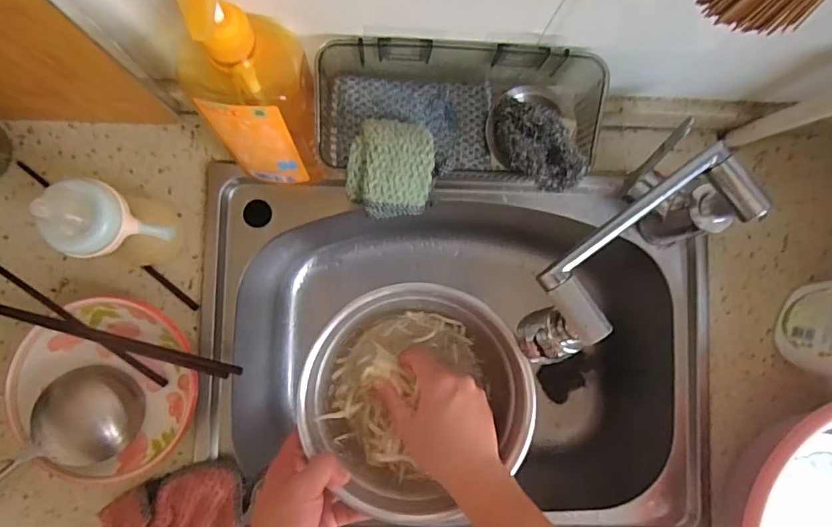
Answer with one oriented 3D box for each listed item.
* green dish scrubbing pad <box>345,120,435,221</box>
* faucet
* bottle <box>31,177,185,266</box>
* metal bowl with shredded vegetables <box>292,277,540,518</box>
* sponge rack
[{"bbox_3d":[-0.021,-0.082,0.436,0.071,0.032,0.080,9,86,-3],"label":"green dish scrubbing pad"},{"bbox_3d":[0.184,-0.001,0.491,0.228,0.157,0.079,-36,89,-5],"label":"faucet"},{"bbox_3d":[-0.267,-0.034,0.468,0.084,0.175,0.069,10,86,-2],"label":"bottle"},{"bbox_3d":[0.004,0.128,0.491,0.203,0.061,0.216,0,87,-2],"label":"metal bowl with shredded vegetables"},{"bbox_3d":[0.036,-0.134,0.455,0.250,0.072,0.113,2,86,-3],"label":"sponge rack"}]

